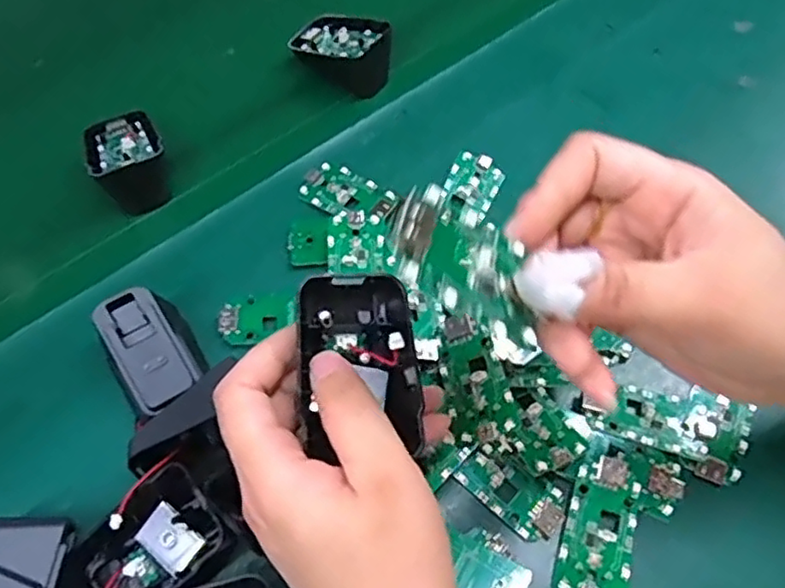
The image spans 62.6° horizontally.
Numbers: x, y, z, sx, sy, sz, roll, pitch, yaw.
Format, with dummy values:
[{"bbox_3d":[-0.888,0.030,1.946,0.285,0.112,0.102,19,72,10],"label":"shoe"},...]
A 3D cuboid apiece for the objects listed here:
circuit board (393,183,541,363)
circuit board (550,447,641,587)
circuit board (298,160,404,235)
[{"bbox_3d":[0.024,-0.007,0.194,0.063,0.007,0.034,39,61,-29],"label":"circuit board"},{"bbox_3d":[0.095,0.106,0.296,0.033,0.011,0.069,14,61,6],"label":"circuit board"},{"bbox_3d":[-0.024,-0.059,0.388,0.071,0.007,0.032,29,63,30],"label":"circuit board"}]

